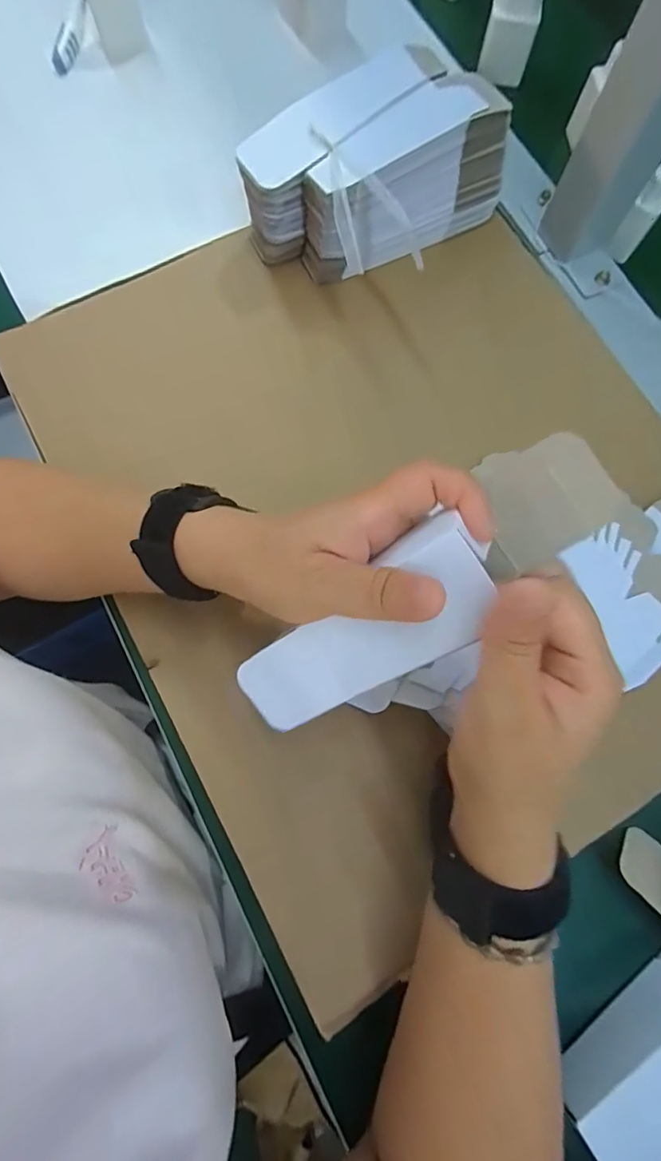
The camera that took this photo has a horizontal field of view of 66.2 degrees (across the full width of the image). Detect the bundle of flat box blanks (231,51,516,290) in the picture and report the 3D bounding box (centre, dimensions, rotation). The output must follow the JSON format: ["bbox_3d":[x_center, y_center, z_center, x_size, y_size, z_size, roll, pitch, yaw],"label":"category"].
[{"bbox_3d":[0.031,-0.279,0.355,0.178,0.081,0.084,-32,80,-9],"label":"bundle of flat box blanks"}]

